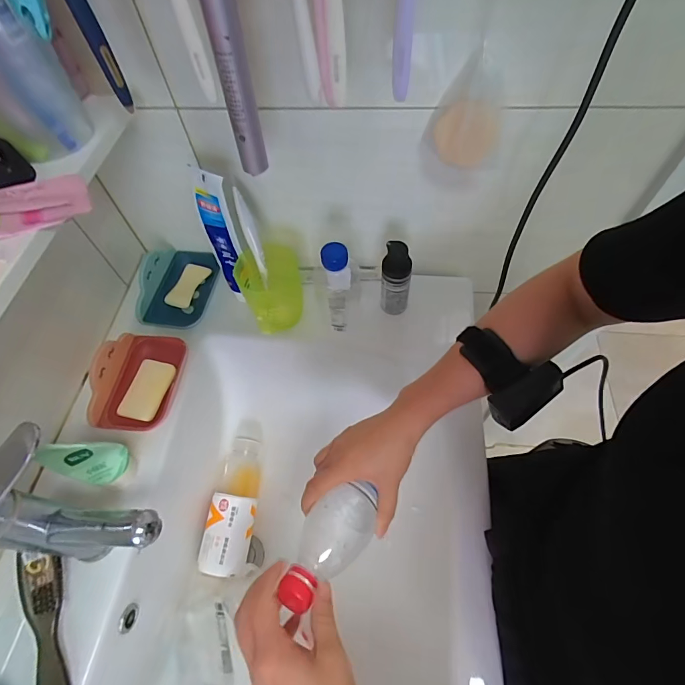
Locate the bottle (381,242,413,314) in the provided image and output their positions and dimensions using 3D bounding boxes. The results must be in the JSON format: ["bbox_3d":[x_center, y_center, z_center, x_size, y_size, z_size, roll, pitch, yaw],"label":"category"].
[{"bbox_3d":[0.071,-0.083,0.539,0.037,0.111,0.029,6,60,6],"label":"bottle"}]

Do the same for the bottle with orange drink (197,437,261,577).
[{"bbox_3d":[-0.157,0.237,0.592,0.063,0.063,0.181,2,60,4],"label":"bottle with orange drink"}]

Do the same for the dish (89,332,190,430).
[{"bbox_3d":[-0.260,0.043,0.511,0.088,0.056,0.130,-1,59,3],"label":"dish"}]

